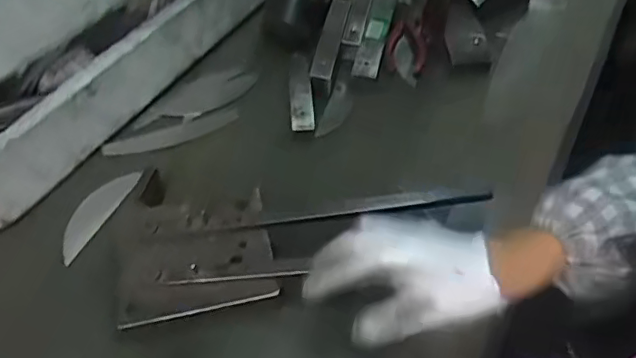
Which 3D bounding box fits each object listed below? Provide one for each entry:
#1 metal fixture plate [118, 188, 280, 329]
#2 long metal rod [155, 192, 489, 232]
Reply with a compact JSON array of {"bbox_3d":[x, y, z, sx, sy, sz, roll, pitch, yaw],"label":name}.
[{"bbox_3d":[-0.112,0.064,0.519,0.133,0.021,0.116,-10,53,-7],"label":"metal fixture plate"},{"bbox_3d":[0.012,0.034,0.542,0.313,0.015,0.015,-7,50,-4],"label":"long metal rod"}]

